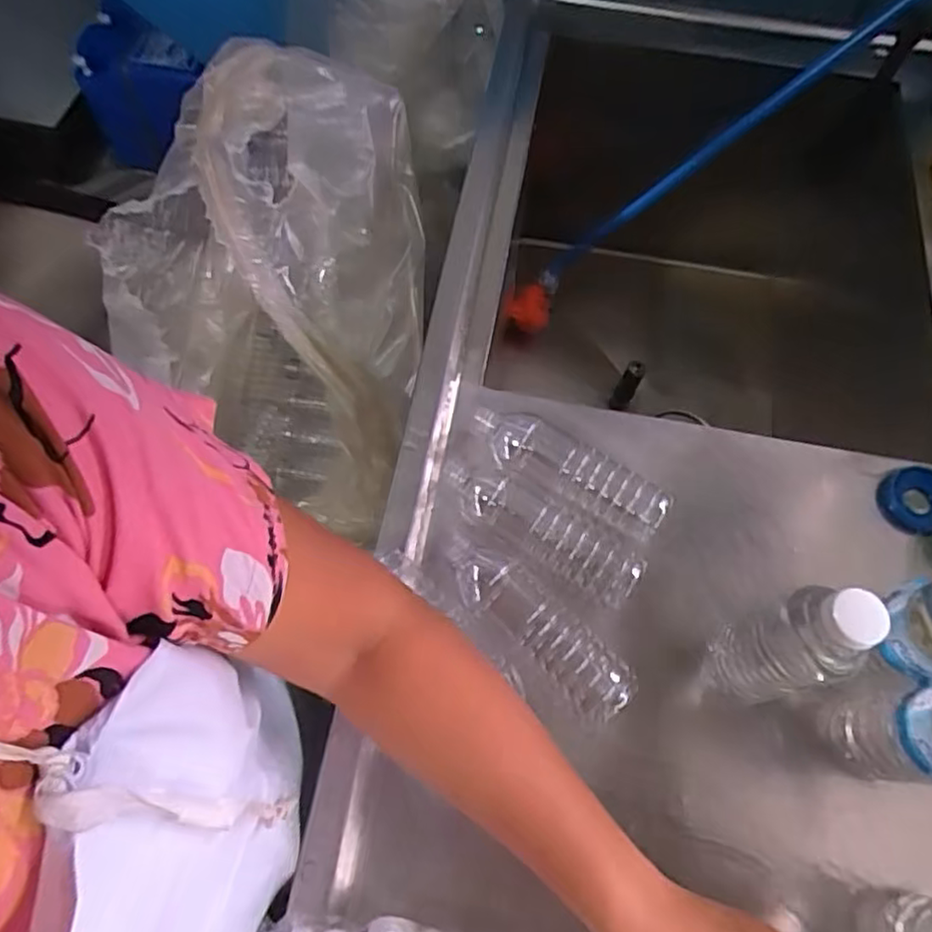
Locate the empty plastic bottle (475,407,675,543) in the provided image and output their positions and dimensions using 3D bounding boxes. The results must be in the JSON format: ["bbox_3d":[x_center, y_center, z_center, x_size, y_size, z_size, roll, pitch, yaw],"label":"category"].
[{"bbox_3d":[0.083,0.003,0.551,0.170,0.047,0.048,32,69,11],"label":"empty plastic bottle"}]

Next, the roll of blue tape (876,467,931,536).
[{"bbox_3d":[0.390,0.030,0.574,0.050,0.031,0.056,-23,69,-12],"label":"roll of blue tape"}]

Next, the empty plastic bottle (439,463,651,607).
[{"bbox_3d":[0.062,0.048,0.530,0.176,0.053,0.056,34,69,12],"label":"empty plastic bottle"}]

